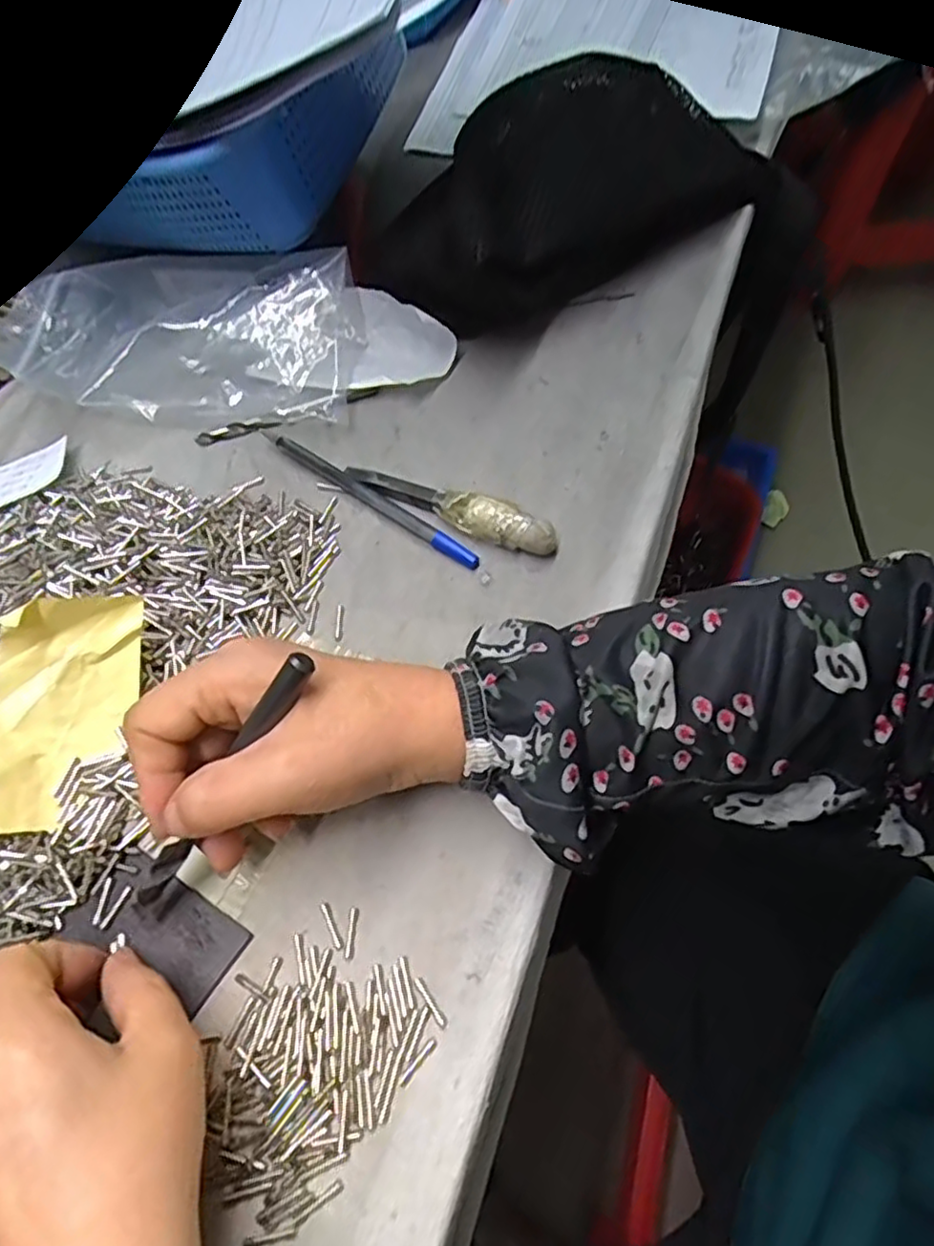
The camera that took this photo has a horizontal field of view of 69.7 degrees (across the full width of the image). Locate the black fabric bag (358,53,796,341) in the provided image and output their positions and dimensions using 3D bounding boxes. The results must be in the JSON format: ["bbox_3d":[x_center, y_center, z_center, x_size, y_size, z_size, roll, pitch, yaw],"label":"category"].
[{"bbox_3d":[0.068,-0.240,0.369,0.245,0.095,0.077,-36,66,-9],"label":"black fabric bag"}]

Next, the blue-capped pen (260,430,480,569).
[{"bbox_3d":[-0.051,-0.064,0.337,0.138,0.007,0.008,32,74,20],"label":"blue-capped pen"}]

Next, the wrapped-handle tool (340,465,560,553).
[{"bbox_3d":[-0.009,-0.058,0.325,0.112,0.016,0.017,24,71,18],"label":"wrapped-handle tool"}]

